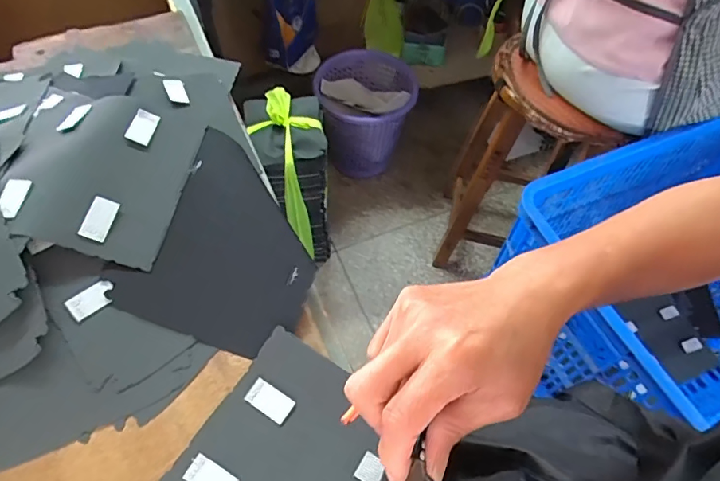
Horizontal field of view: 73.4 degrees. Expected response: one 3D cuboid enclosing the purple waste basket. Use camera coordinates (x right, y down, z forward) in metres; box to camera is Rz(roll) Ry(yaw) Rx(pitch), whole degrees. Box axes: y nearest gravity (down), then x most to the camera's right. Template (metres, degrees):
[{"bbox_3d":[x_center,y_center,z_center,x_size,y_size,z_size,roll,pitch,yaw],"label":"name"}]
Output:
[{"bbox_3d":[0.005,-0.376,1.410,0.286,0.306,0.268,7,58,2],"label":"purple waste basket"}]

